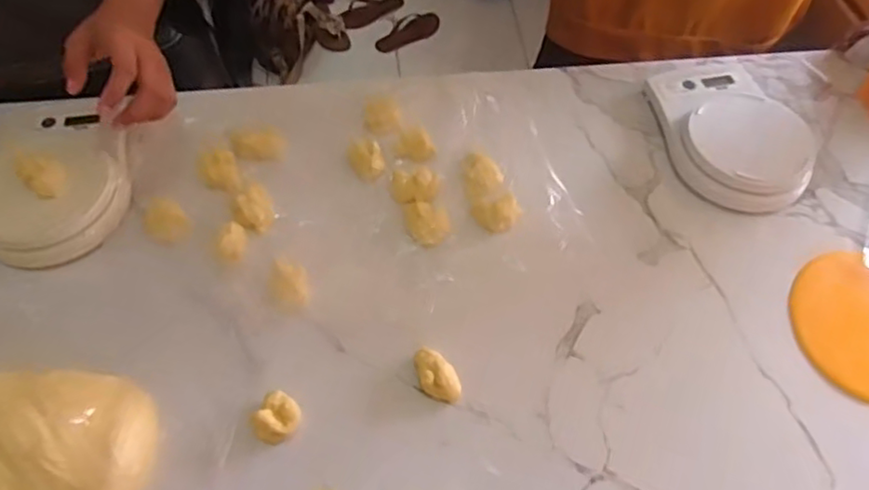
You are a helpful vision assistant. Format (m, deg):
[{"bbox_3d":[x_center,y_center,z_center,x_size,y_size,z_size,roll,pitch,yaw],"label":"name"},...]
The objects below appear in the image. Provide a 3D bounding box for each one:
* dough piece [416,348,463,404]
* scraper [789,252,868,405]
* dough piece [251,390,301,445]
[{"bbox_3d":[0.002,0.111,0.531,0.029,0.021,0.050,-26,61,-15],"label":"dough piece"},{"bbox_3d":[0.380,0.070,0.575,0.100,0.006,0.146,22,59,17],"label":"scraper"},{"bbox_3d":[-0.127,0.140,0.507,0.033,0.017,0.039,23,60,14],"label":"dough piece"}]

